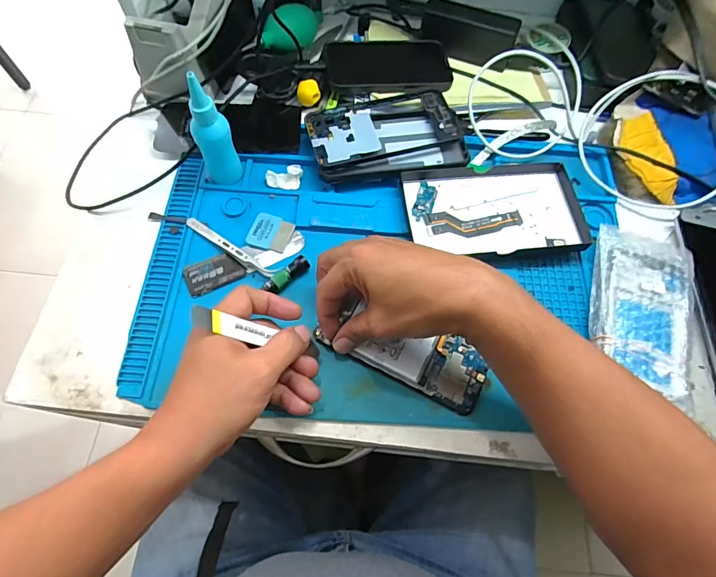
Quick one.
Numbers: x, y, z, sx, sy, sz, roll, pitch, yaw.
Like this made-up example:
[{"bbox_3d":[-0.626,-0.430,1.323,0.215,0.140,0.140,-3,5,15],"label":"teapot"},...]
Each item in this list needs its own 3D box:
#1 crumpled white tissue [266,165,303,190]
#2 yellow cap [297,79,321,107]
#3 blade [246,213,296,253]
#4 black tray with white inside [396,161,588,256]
[{"bbox_3d":[-0.079,-0.119,0.434,0.038,0.015,0.022,-3,67,-3],"label":"crumpled white tissue"},{"bbox_3d":[-0.057,-0.227,0.473,0.026,0.020,0.020,1,67,-2],"label":"yellow cap"},{"bbox_3d":[-0.089,-0.057,0.414,0.041,0.004,0.037,15,67,4],"label":"blade"},{"bbox_3d":[0.138,-0.082,0.421,0.172,0.018,0.110,-7,67,-5],"label":"black tray with white inside"}]

